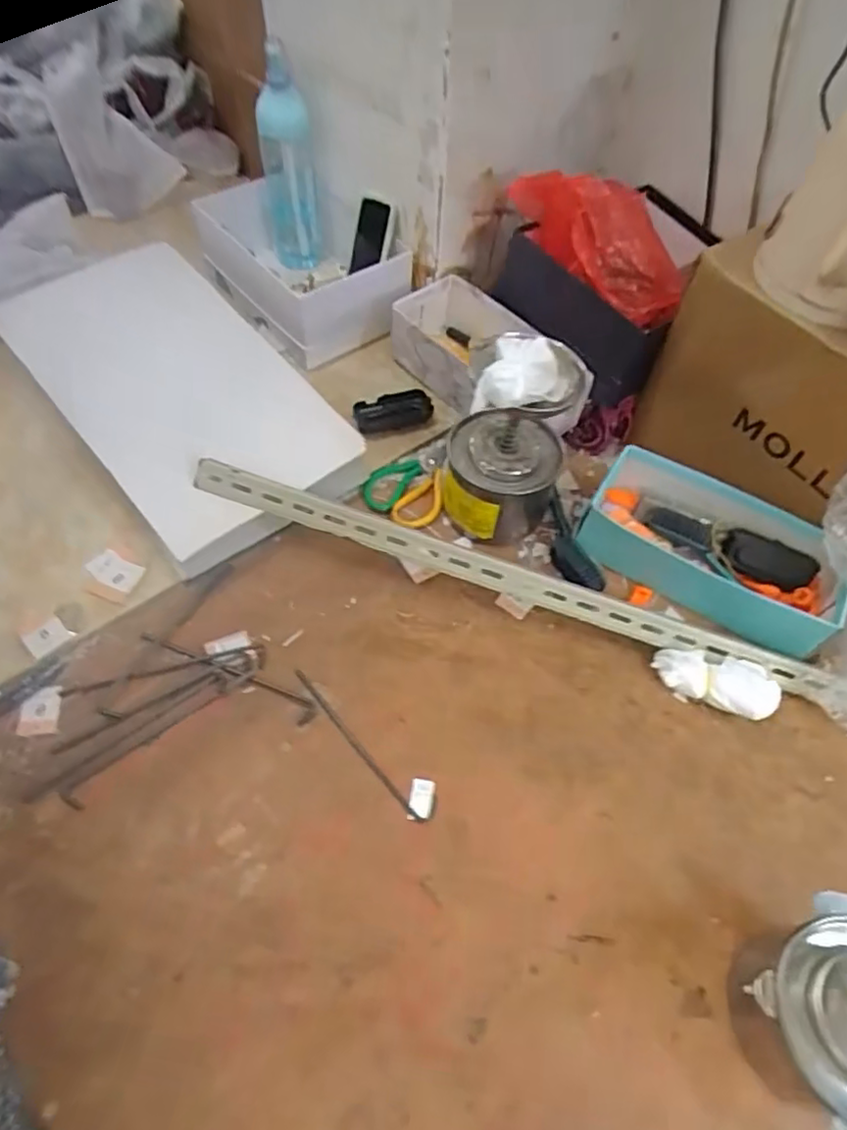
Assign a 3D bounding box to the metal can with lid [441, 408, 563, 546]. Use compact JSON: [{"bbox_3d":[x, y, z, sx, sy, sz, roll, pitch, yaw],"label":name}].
[{"bbox_3d":[0.096,-0.112,0.856,0.145,0.121,0.133,12,57,6],"label":"metal can with lid"}]

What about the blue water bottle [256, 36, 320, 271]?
[{"bbox_3d":[-0.220,-0.643,1.079,0.083,0.330,0.103,-9,58,-8],"label":"blue water bottle"}]

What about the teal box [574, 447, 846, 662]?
[{"bbox_3d":[0.354,-0.021,0.818,0.306,0.078,0.146,28,60,15],"label":"teal box"}]

